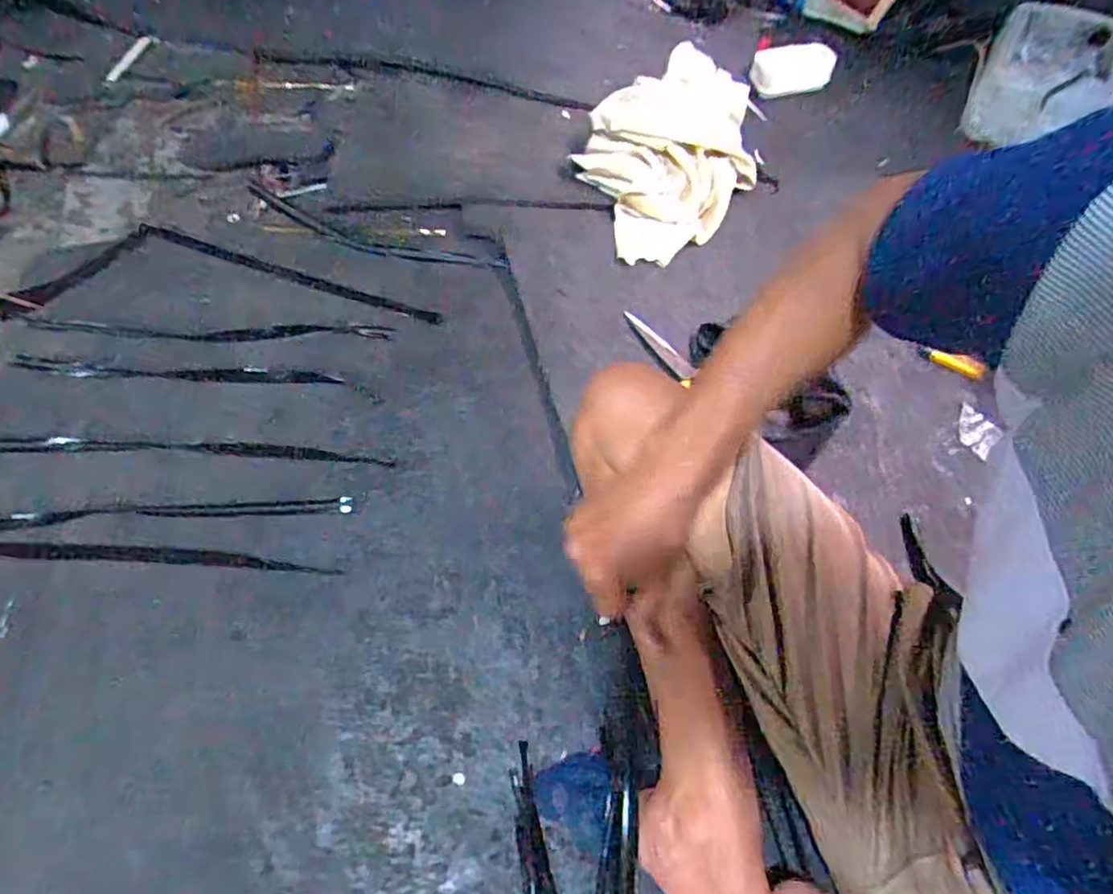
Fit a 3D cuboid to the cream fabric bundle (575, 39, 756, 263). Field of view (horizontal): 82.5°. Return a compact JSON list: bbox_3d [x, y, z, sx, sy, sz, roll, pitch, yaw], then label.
[{"bbox_3d":[0.163,-0.433,0.908,0.246,0.132,0.313,16,63,9],"label":"cream fabric bundle"}]

